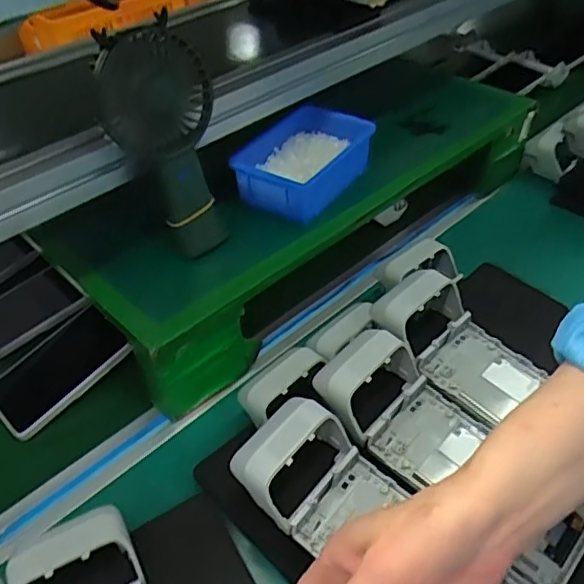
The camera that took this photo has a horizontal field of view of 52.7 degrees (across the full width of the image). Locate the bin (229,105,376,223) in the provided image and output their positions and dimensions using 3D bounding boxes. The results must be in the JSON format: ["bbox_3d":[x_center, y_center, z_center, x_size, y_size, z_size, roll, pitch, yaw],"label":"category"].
[{"bbox_3d":[0.007,-0.138,0.625,0.103,0.050,0.145,26,49,26],"label":"bin"}]

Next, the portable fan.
[{"bbox_3d":[-0.108,-0.123,0.510,0.090,0.183,0.058,-11,44,-11],"label":"portable fan"}]

